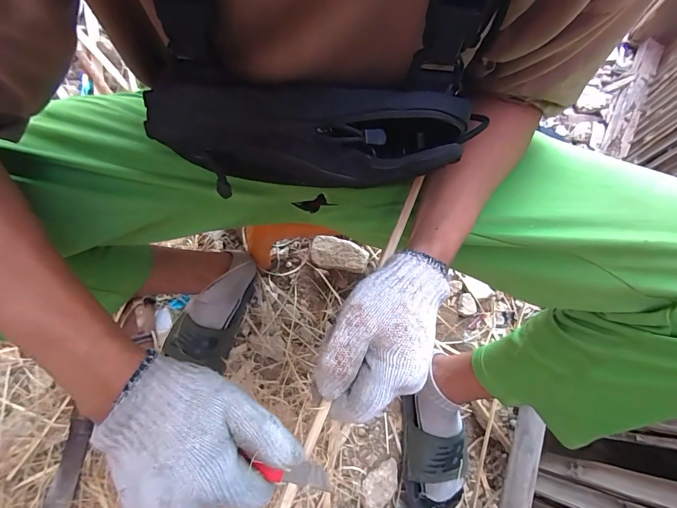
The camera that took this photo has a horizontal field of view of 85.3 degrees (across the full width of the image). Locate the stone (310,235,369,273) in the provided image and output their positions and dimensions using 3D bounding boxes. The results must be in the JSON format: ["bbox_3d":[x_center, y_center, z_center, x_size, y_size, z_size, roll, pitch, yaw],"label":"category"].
[{"bbox_3d":[0.001,0.002,0.772,0.117,0.030,0.062,14,71,0],"label":"stone"}]

